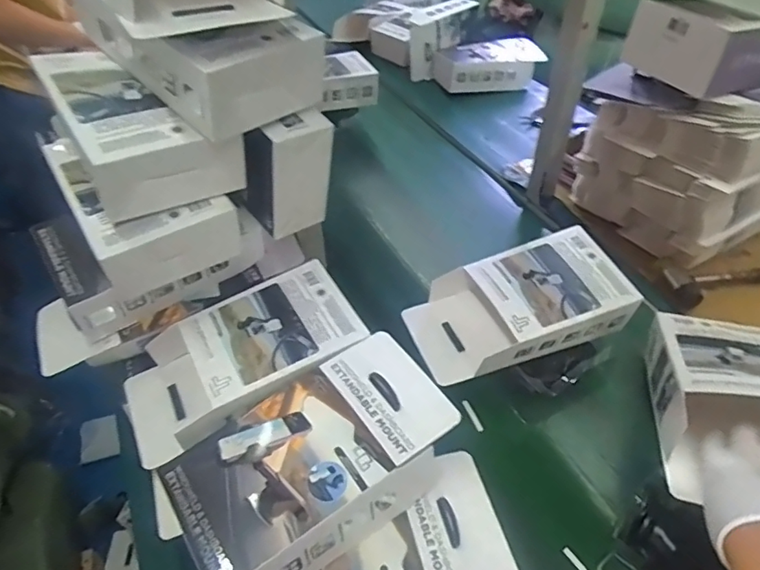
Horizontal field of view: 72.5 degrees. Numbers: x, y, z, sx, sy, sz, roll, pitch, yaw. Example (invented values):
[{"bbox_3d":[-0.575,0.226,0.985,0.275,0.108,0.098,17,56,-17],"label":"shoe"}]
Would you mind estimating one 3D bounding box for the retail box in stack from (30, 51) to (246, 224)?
[{"bbox_3d":[-0.240,-0.156,0.511,0.129,0.091,0.192,-28,53,-29],"label":"retail box in stack"}]

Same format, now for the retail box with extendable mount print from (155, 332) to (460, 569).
[{"bbox_3d":[-0.059,0.165,0.485,0.247,0.083,0.137,-25,51,-27],"label":"retail box with extendable mount print"}]

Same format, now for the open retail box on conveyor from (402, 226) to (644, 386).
[{"bbox_3d":[0.175,0.037,0.646,0.247,0.100,0.131,-11,46,-15],"label":"open retail box on conveyor"}]

